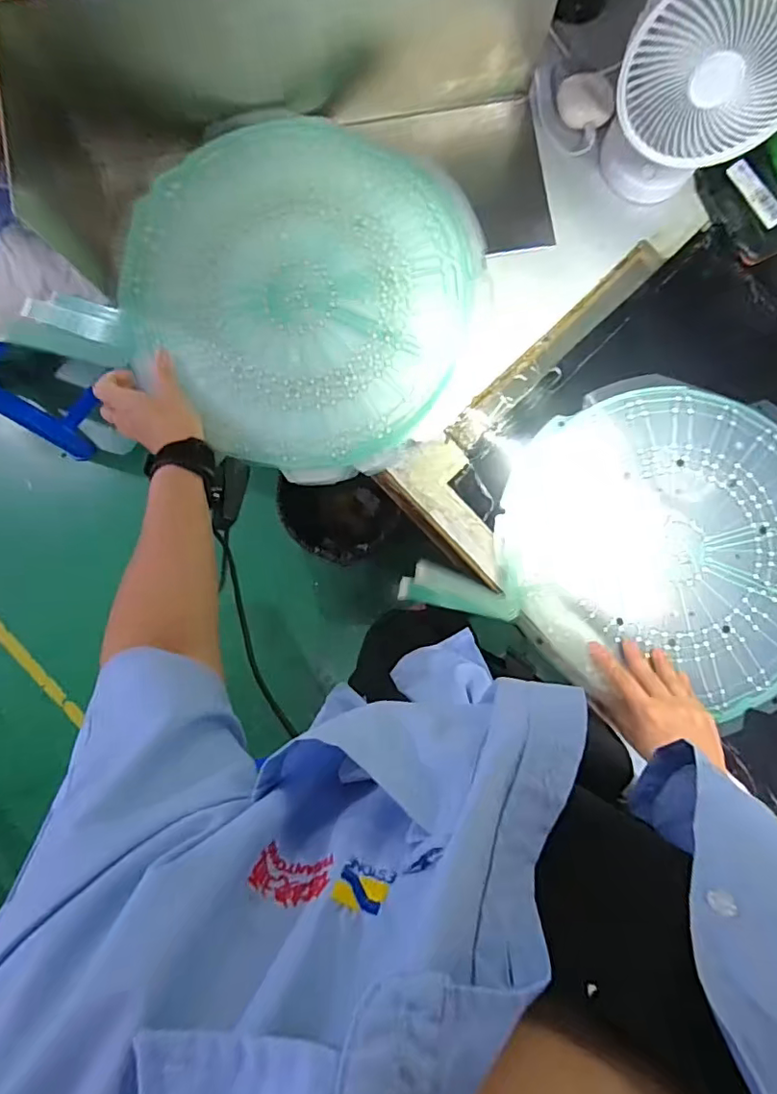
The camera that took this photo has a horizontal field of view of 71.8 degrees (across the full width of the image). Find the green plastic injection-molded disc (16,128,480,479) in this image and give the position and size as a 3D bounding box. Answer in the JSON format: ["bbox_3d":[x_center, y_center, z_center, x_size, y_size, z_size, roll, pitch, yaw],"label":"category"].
[{"bbox_3d":[-0.113,-0.266,0.553,0.406,0.040,0.336,23,88,1],"label":"green plastic injection-molded disc"}]

